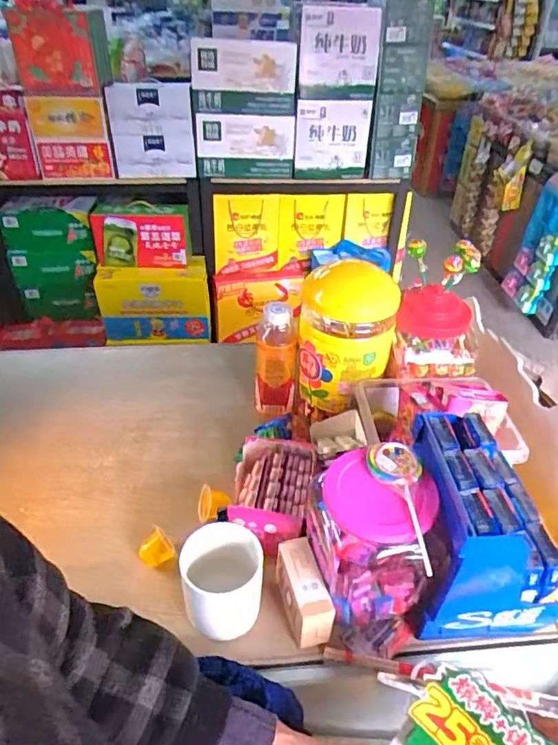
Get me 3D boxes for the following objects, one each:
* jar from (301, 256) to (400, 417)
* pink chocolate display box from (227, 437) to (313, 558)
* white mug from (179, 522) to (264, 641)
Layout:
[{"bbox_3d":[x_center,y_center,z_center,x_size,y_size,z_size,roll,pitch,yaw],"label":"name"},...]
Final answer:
[{"bbox_3d":[0.095,-0.052,0.791,0.127,0.186,0.127,1,38,-1],"label":"jar"},{"bbox_3d":[-0.014,0.156,0.691,0.105,0.059,0.152,7,38,7],"label":"pink chocolate display box"},{"bbox_3d":[-0.061,0.228,0.579,0.085,0.090,0.079,1,38,-1],"label":"white mug"}]

